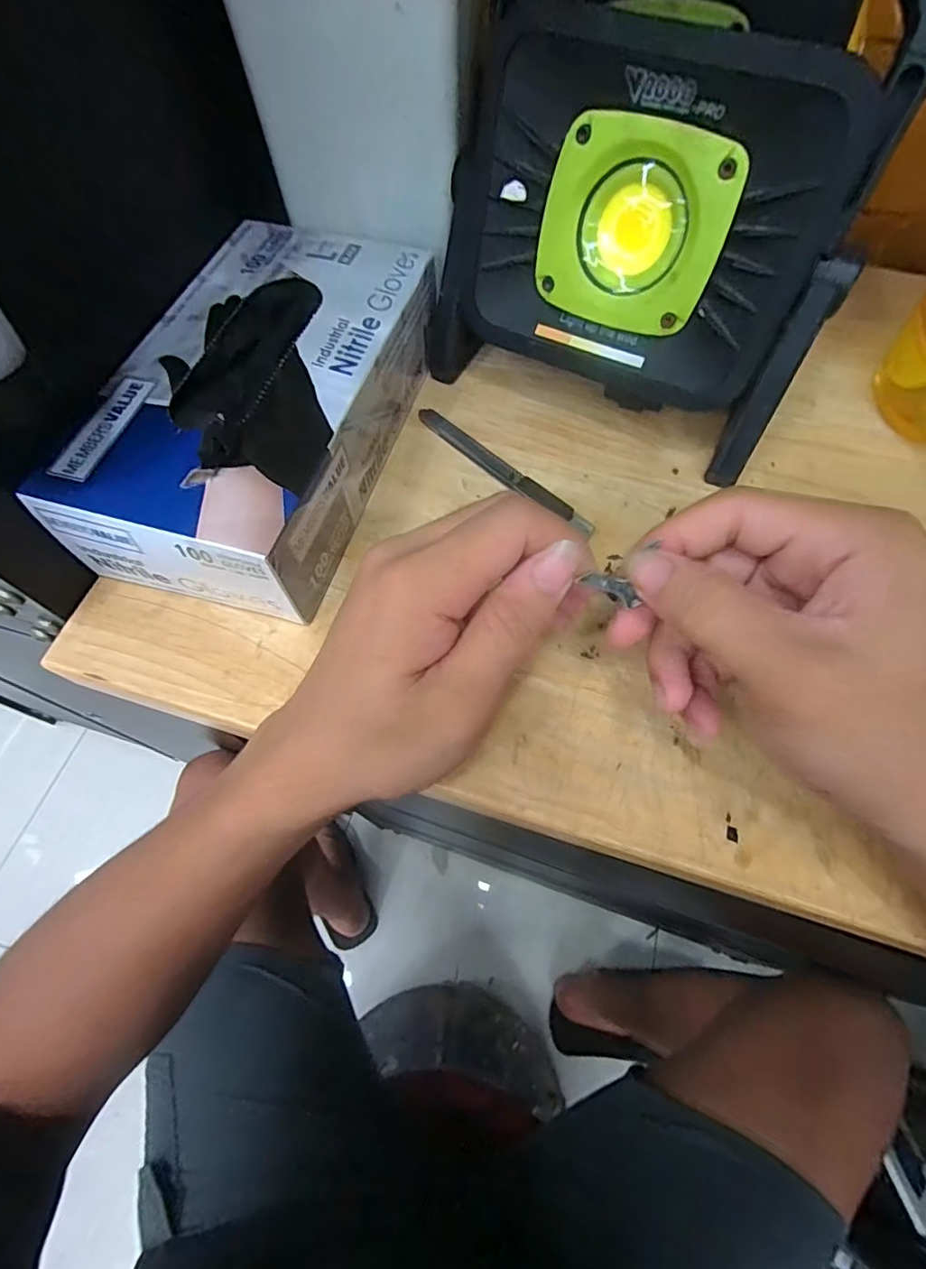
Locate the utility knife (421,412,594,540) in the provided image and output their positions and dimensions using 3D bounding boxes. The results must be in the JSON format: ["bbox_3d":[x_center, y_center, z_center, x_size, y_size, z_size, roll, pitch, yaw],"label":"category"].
[{"bbox_3d":[0.021,-0.098,0.305,0.014,0.008,0.132,-42,71,-17],"label":"utility knife"}]

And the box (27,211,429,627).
[{"bbox_3d":[-0.103,-0.122,0.286,0.127,0.067,0.222,12,66,7],"label":"box"}]

